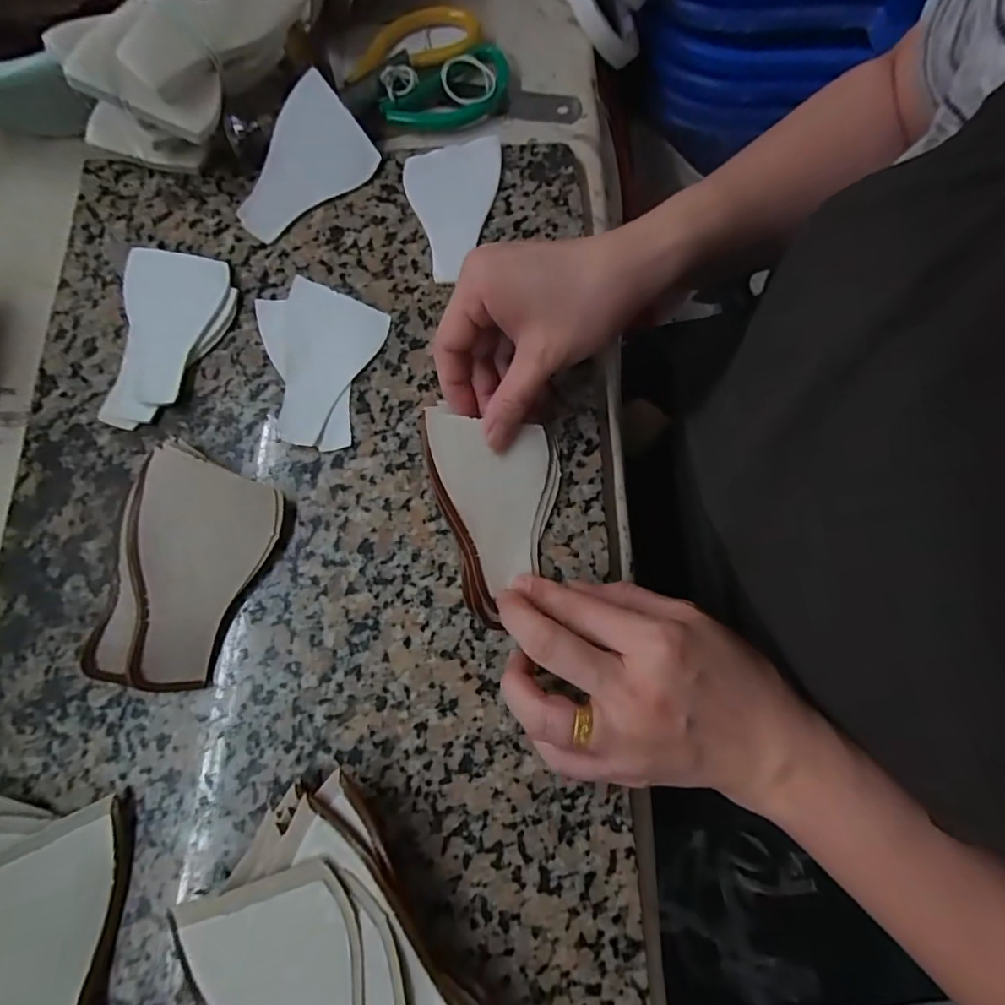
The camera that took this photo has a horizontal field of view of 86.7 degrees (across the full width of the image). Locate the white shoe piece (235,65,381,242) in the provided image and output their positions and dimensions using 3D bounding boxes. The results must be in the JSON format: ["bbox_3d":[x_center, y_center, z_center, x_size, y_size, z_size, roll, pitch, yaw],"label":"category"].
[{"bbox_3d":[-0.140,-0.228,0.356,0.101,0.008,0.065,-44,108,-9],"label":"white shoe piece"}]

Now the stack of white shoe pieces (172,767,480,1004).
[{"bbox_3d":[-0.073,0.209,0.231,0.092,0.041,0.143,-34,77,-9],"label":"stack of white shoe pieces"}]

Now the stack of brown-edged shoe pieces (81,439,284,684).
[{"bbox_3d":[-0.176,0.035,0.289,0.077,0.022,0.119,19,75,5],"label":"stack of brown-edged shoe pieces"}]

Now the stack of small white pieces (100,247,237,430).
[{"bbox_3d":[-0.208,-0.105,0.336,0.068,0.012,0.116,0,75,0],"label":"stack of small white pieces"}]

